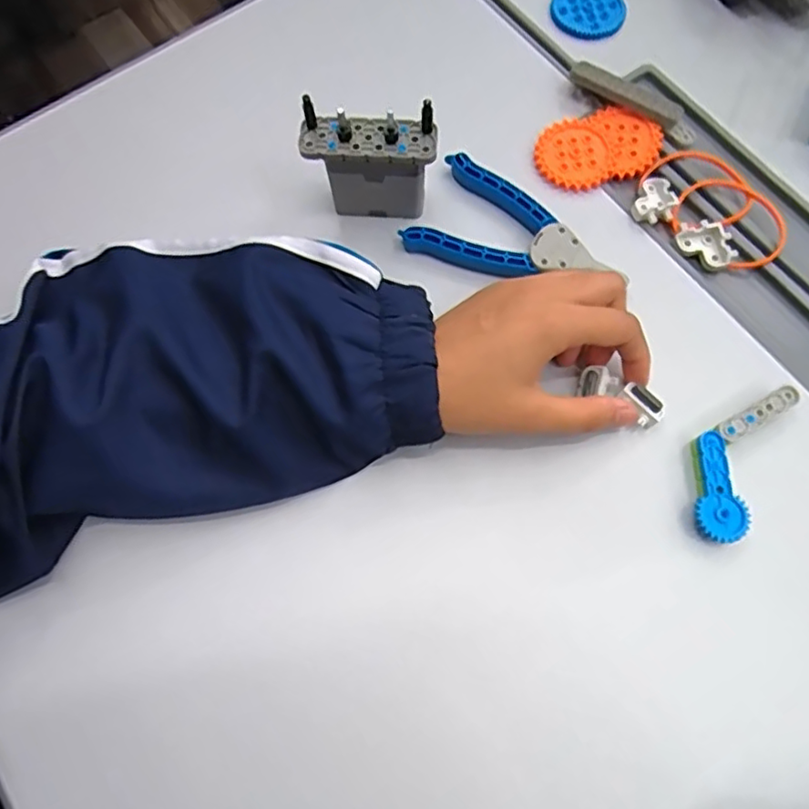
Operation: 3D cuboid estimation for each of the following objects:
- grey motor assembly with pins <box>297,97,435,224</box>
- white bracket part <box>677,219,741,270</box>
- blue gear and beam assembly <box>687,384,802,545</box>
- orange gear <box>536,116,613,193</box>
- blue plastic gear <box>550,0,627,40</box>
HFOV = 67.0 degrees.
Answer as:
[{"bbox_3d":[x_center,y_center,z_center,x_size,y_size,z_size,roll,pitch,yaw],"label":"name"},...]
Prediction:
[{"bbox_3d":[-0.019,-0.136,0.351,0.071,0.068,0.023,2,71,2],"label":"grey motor assembly with pins"},{"bbox_3d":[0.181,-0.097,0.366,0.023,0.007,0.034,-41,75,-12],"label":"white bracket part"},{"bbox_3d":[0.172,0.026,0.321,0.037,0.013,0.091,27,74,10],"label":"blue gear and beam assembly"},{"bbox_3d":[0.105,-0.158,0.384,0.045,0.004,0.052,-7,71,-1],"label":"orange gear"},{"bbox_3d":[0.128,-0.274,0.426,0.050,0.008,0.043,2,71,2],"label":"blue plastic gear"}]

